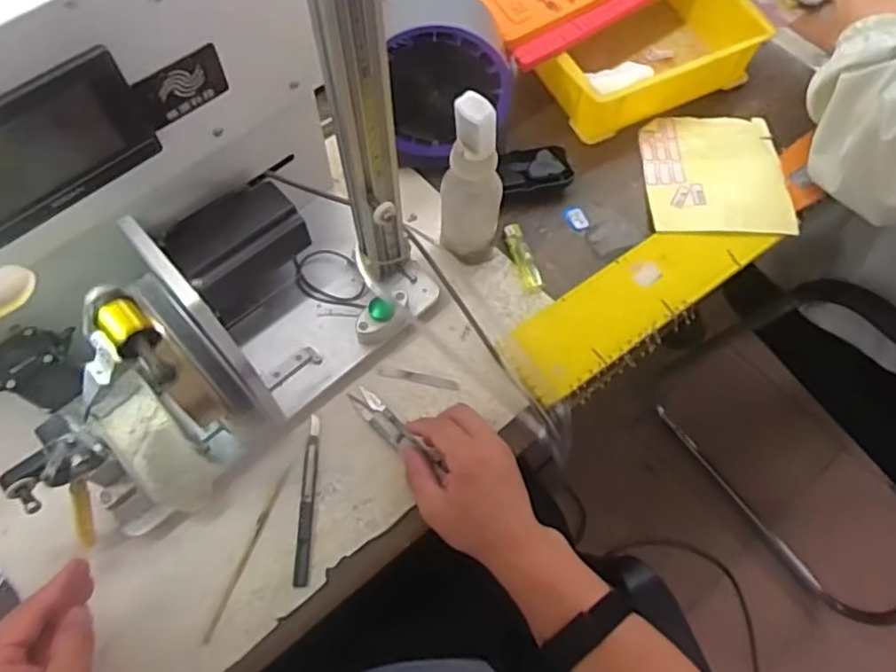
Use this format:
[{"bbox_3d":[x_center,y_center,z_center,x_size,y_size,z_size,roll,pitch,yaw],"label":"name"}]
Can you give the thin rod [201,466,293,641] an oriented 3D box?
[{"bbox_3d":[-0.169,0.182,0.541,0.008,0.005,0.145,19,66,7],"label":"thin rod"}]

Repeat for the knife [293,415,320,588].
[{"bbox_3d":[-0.122,0.141,0.559,0.012,0.007,0.143,1,65,-1],"label":"knife"}]

